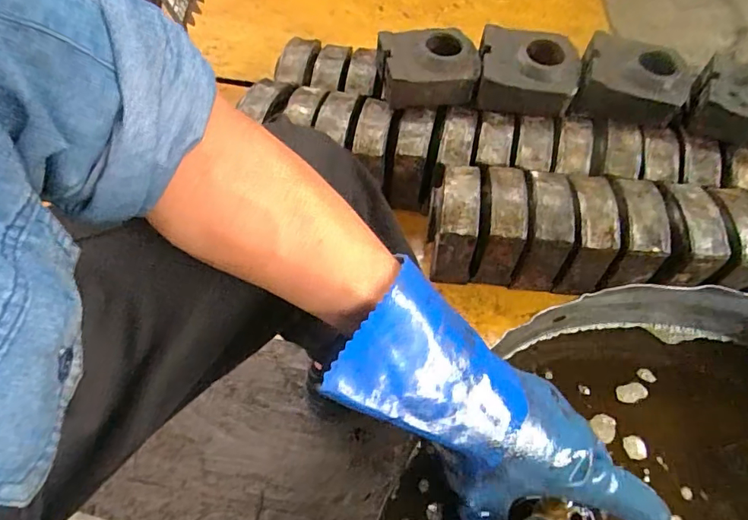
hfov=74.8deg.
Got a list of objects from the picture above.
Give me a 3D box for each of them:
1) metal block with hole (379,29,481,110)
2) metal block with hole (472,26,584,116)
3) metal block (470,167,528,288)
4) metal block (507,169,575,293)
[{"bbox_3d":[0.104,-0.366,0.943,0.180,0.087,0.144,-2,57,-1],"label":"metal block with hole"},{"bbox_3d":[0.292,-0.357,0.939,0.182,0.089,0.148,10,57,7],"label":"metal block with hole"},{"bbox_3d":[0.228,-0.059,0.898,0.063,0.178,0.157,4,57,3],"label":"metal block"},{"bbox_3d":[0.297,-0.057,0.885,0.073,0.166,0.145,6,57,5],"label":"metal block"}]

